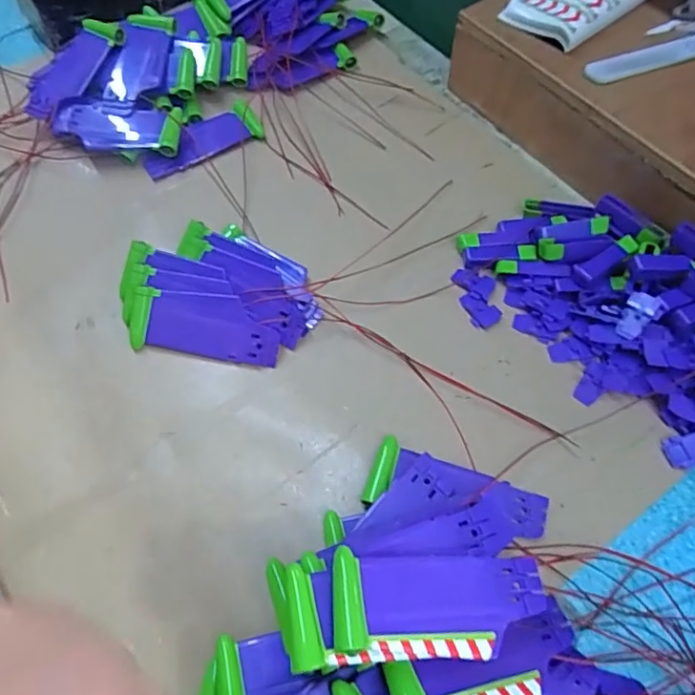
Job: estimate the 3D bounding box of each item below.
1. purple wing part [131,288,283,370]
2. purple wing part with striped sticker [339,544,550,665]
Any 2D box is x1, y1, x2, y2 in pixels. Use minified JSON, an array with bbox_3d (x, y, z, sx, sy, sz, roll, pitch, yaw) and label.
[{"bbox_3d":[-0.084,-0.012,0.326,0.086,0.006,0.037,7,97,5],"label":"purple wing part"},{"bbox_3d":[0.039,0.102,0.223,0.089,0.008,0.039,3,61,-15],"label":"purple wing part with striped sticker"}]

